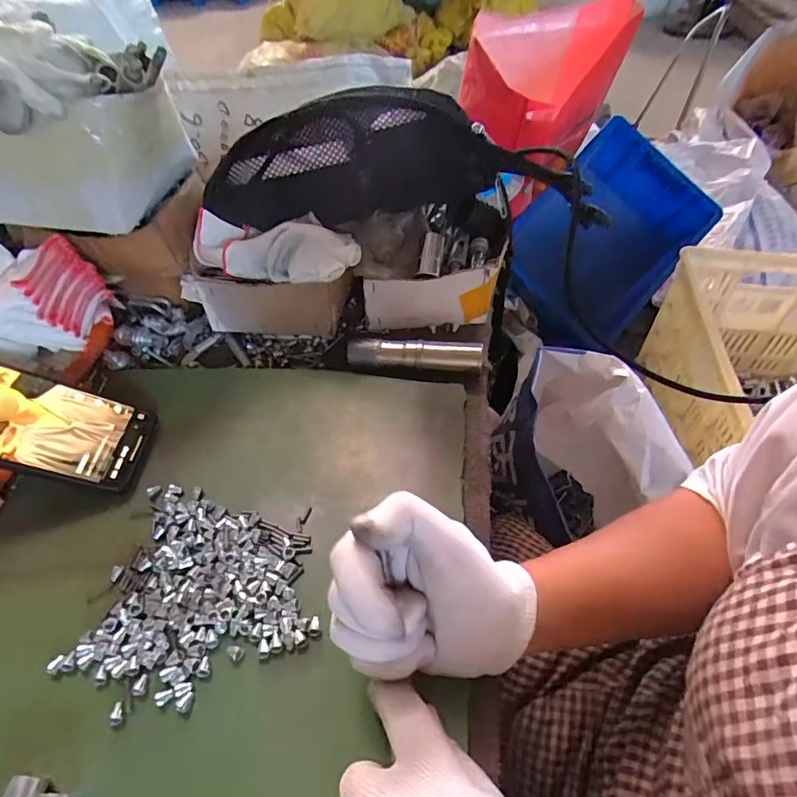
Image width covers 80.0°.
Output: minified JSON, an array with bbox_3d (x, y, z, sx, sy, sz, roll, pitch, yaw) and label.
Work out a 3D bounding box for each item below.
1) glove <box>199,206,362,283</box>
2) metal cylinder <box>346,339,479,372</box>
[{"bbox_3d":[-0.107,-0.140,0.424,0.148,0.036,0.071,10,50,10],"label":"glove"},{"bbox_3d":[0.014,-0.038,0.427,0.119,0.021,0.024,3,49,3],"label":"metal cylinder"}]

